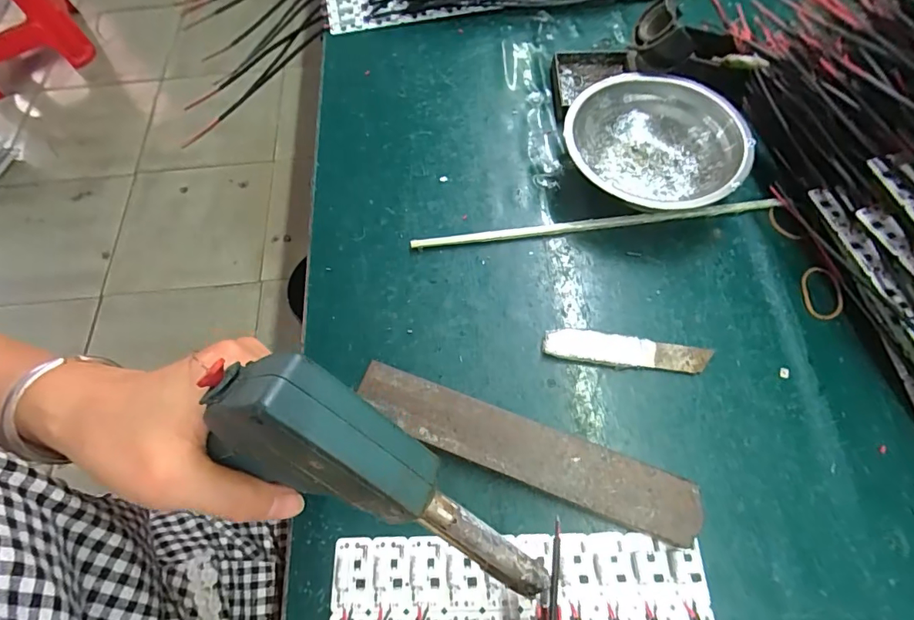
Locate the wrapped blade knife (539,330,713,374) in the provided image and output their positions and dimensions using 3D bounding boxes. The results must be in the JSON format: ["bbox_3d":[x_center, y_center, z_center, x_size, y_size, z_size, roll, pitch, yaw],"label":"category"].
[{"bbox_3d":[0.108,0.026,0.300,0.103,0.008,0.022,6,65,5],"label":"wrapped blade knife"}]

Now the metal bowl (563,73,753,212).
[{"bbox_3d":[0.144,-0.122,0.351,0.127,0.039,0.115,4,64,4],"label":"metal bowl"}]

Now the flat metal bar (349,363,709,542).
[{"bbox_3d":[0.036,0.081,0.271,0.197,0.016,0.035,19,66,11],"label":"flat metal bar"}]

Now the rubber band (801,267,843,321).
[{"bbox_3d":[0.246,-0.011,0.313,0.023,0.004,0.038,8,65,6],"label":"rubber band"}]

